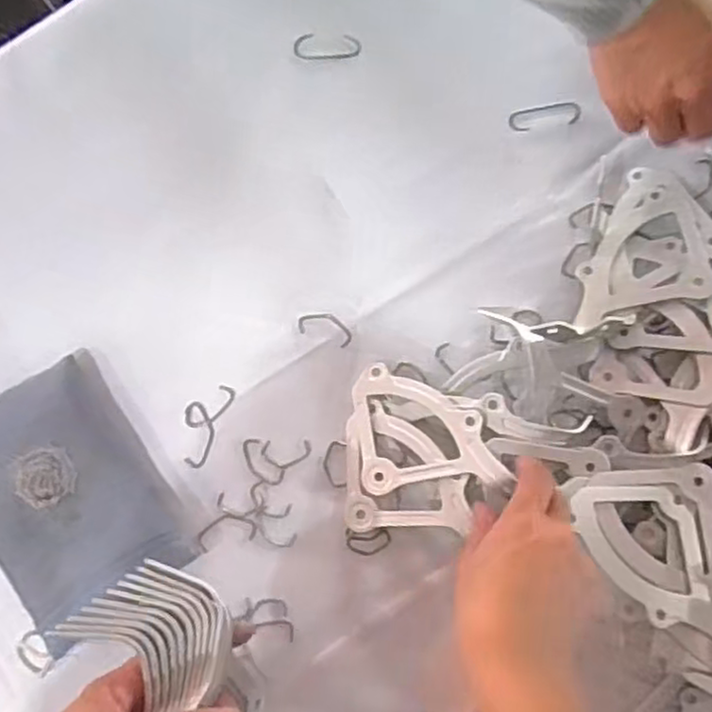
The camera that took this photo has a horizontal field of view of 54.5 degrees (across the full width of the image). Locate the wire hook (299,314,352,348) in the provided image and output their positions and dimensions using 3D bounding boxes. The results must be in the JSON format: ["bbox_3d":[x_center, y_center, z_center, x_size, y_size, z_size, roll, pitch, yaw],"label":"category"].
[{"bbox_3d":[-0.022,-0.021,0.495,0.041,0.004,0.019,20,83,3],"label":"wire hook"}]

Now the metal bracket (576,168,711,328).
[{"bbox_3d":[0.209,-0.070,0.482,0.083,0.007,0.133,26,77,25],"label":"metal bracket"}]

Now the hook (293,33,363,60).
[{"bbox_3d":[-0.022,-0.236,0.529,0.050,0.005,0.019,1,83,1],"label":"hook"}]

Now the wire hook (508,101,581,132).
[{"bbox_3d":[0.140,-0.179,0.514,0.053,0.004,0.018,-9,83,0],"label":"wire hook"}]

